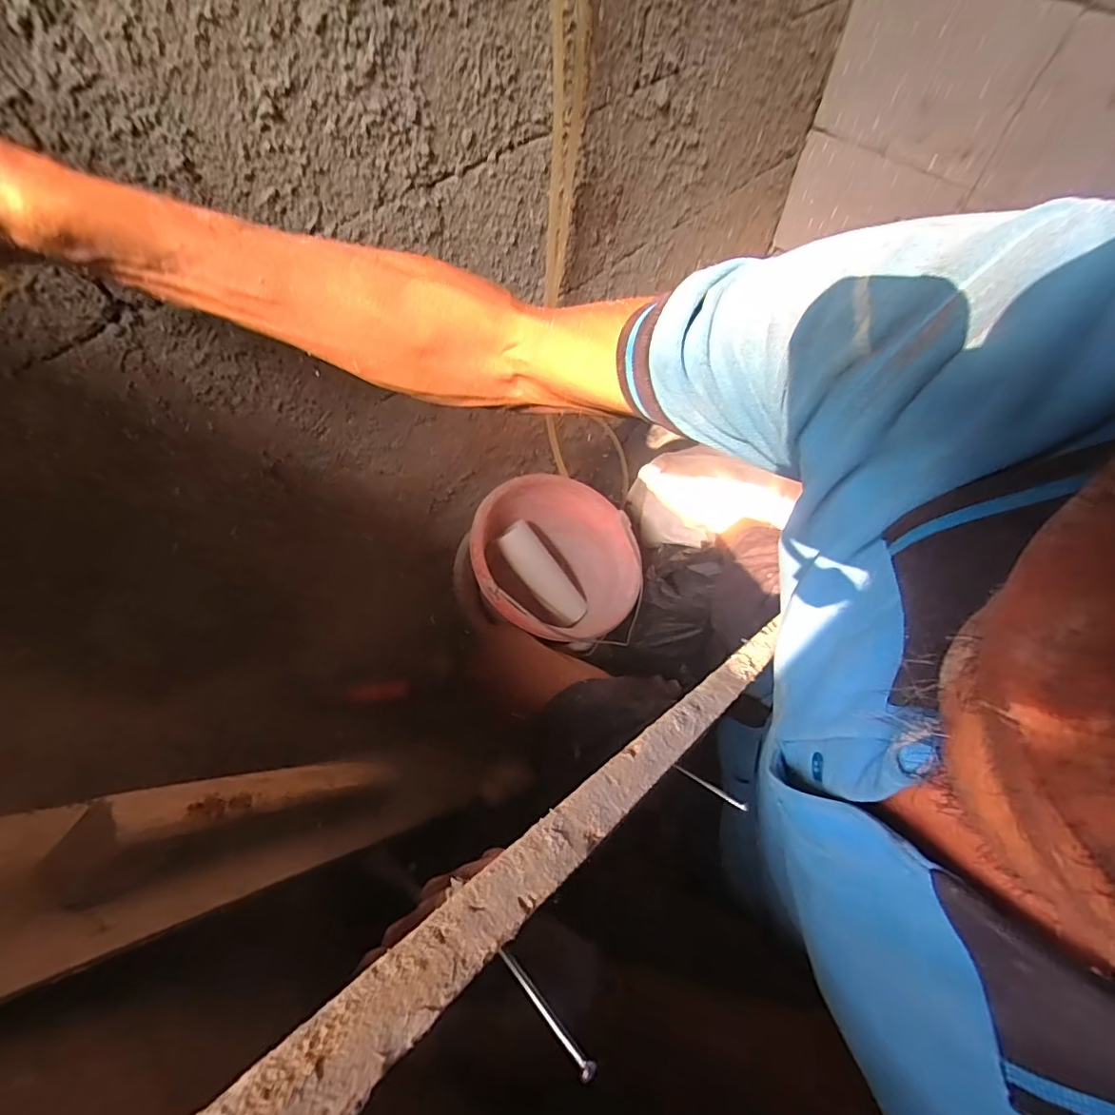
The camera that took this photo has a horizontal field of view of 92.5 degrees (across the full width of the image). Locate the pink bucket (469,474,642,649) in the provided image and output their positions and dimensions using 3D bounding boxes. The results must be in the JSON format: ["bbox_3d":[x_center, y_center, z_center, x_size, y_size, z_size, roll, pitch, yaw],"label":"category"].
[{"bbox_3d":[0.002,0.014,0.760,0.220,0.164,0.233,-1,59,1],"label":"pink bucket"}]

